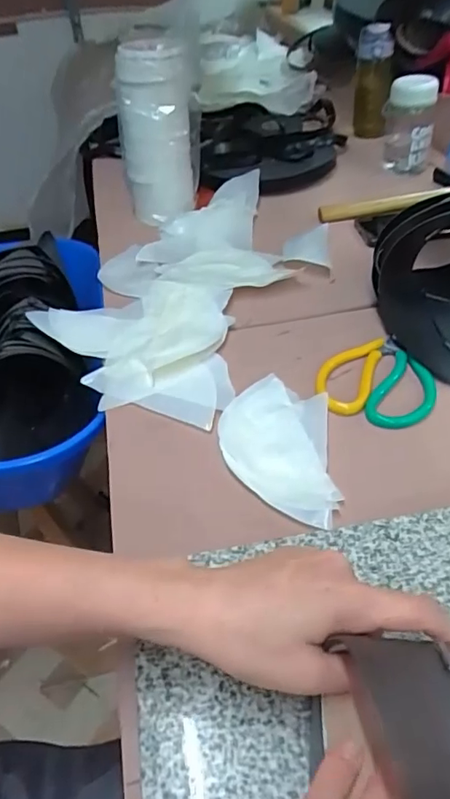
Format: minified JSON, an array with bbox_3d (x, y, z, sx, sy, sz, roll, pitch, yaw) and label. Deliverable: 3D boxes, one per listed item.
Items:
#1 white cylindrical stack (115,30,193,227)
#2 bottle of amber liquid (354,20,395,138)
[{"bbox_3d":[-0.096,-0.363,0.742,0.094,0.220,0.077,-10,43,-5],"label":"white cylindrical stack"},{"bbox_3d":[0.259,-0.555,0.950,0.060,0.176,0.057,5,67,11],"label":"bottle of amber liquid"}]

